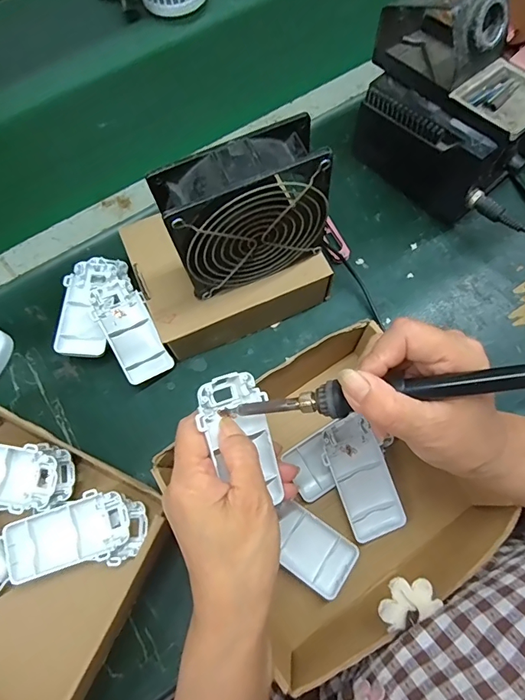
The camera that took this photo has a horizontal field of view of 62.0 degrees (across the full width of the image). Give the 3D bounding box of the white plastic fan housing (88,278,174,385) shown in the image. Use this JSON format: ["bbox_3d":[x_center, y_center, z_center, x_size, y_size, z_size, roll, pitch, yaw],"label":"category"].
[{"bbox_3d":[-0.125,-0.021,0.408,0.048,0.018,0.103,-30,84,-29],"label":"white plastic fan housing"}]

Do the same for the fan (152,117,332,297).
[{"bbox_3d":[-0.012,-0.101,0.336,0.117,0.112,0.042,-22,73,-7],"label":"fan"}]

